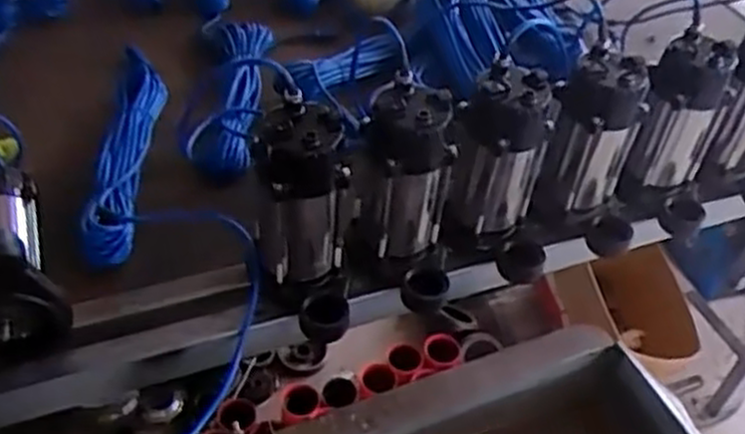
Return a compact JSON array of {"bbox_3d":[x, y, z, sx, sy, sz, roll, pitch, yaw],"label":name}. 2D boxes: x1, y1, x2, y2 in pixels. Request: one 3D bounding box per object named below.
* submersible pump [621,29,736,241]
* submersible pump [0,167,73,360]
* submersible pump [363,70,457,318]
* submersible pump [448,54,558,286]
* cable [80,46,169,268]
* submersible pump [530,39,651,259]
[{"bbox_3d":[0.412,-0.098,1.053,0.131,0.261,0.099,24,47,17],"label":"submersible pump"},{"bbox_3d":[-0.402,0.023,0.852,0.101,0.152,0.220,-14,48,-20],"label":"submersible pump"},{"bbox_3d":[0.042,-0.017,0.907,0.114,0.234,0.130,6,44,-1],"label":"submersible pump"},{"bbox_3d":[0.160,-0.047,0.959,0.130,0.237,0.121,7,44,1],"label":"submersible pump"},{"bbox_3d":[-0.316,-0.092,1.032,0.062,0.063,0.367,3,44,-4],"label":"cable"},{"bbox_3d":[0.293,-0.077,1.019,0.139,0.245,0.107,16,45,10],"label":"submersible pump"}]

